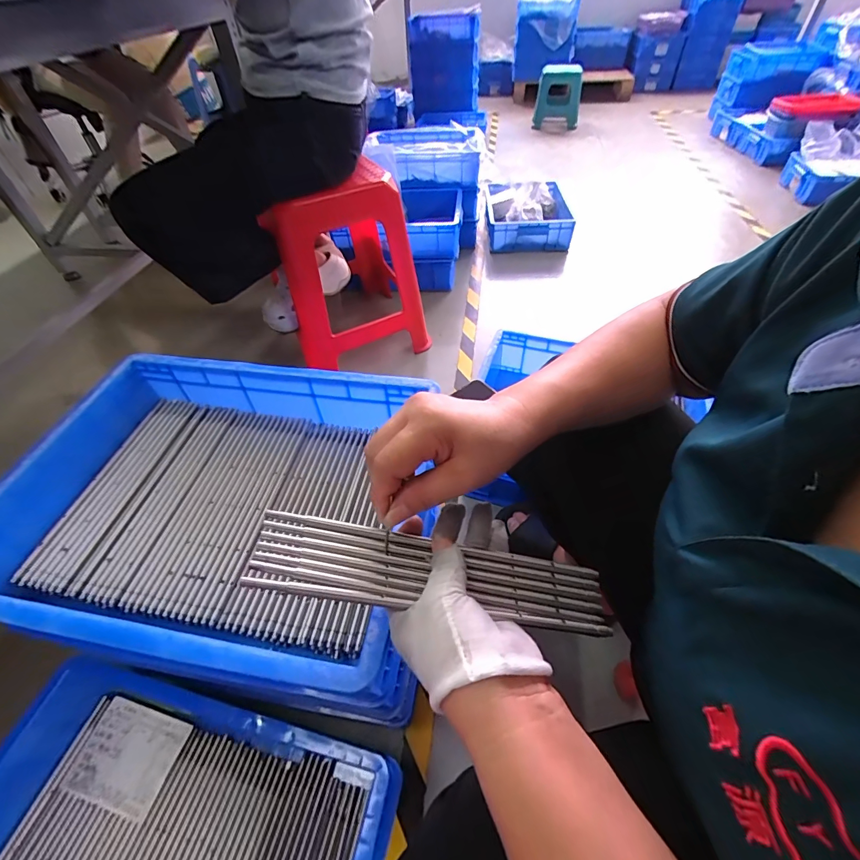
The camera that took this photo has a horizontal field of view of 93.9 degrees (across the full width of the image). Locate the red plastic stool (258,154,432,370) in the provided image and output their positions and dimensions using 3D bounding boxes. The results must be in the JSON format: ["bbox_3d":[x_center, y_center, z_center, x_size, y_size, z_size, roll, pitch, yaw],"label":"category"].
[{"bbox_3d":[-0.223,-0.437,1.034,0.324,0.401,0.361,-19,51,-13],"label":"red plastic stool"}]

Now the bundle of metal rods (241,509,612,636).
[{"bbox_3d":[0.005,0.101,0.286,0.248,0.010,0.055,11,49,-8],"label":"bundle of metal rods"}]

